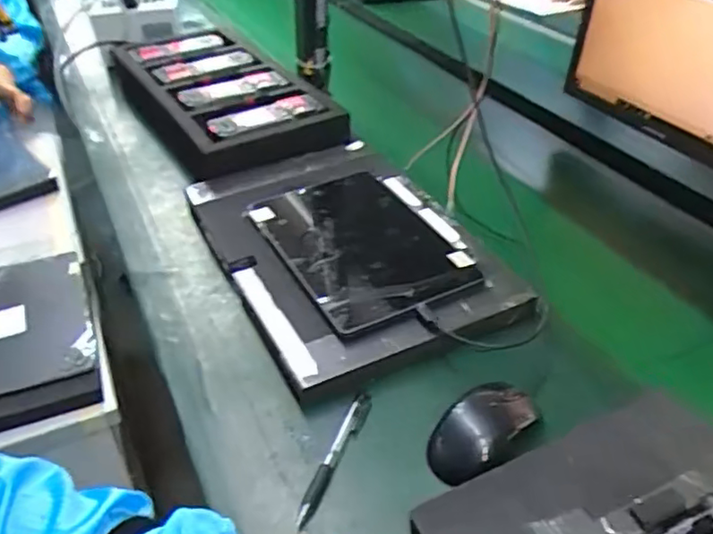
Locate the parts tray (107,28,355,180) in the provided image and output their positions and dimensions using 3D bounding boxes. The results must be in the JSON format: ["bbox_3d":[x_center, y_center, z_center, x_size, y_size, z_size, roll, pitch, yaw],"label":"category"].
[{"bbox_3d":[-0.227,-0.285,0.989,0.228,0.057,0.490,-19,42,-23],"label":"parts tray"}]

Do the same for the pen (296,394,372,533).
[{"bbox_3d":[-0.018,0.154,0.505,0.014,0.016,0.129,15,41,19],"label":"pen"}]

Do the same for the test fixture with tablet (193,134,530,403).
[{"bbox_3d":[-0.021,-0.034,0.702,0.257,0.030,0.376,-17,41,-21],"label":"test fixture with tablet"}]

